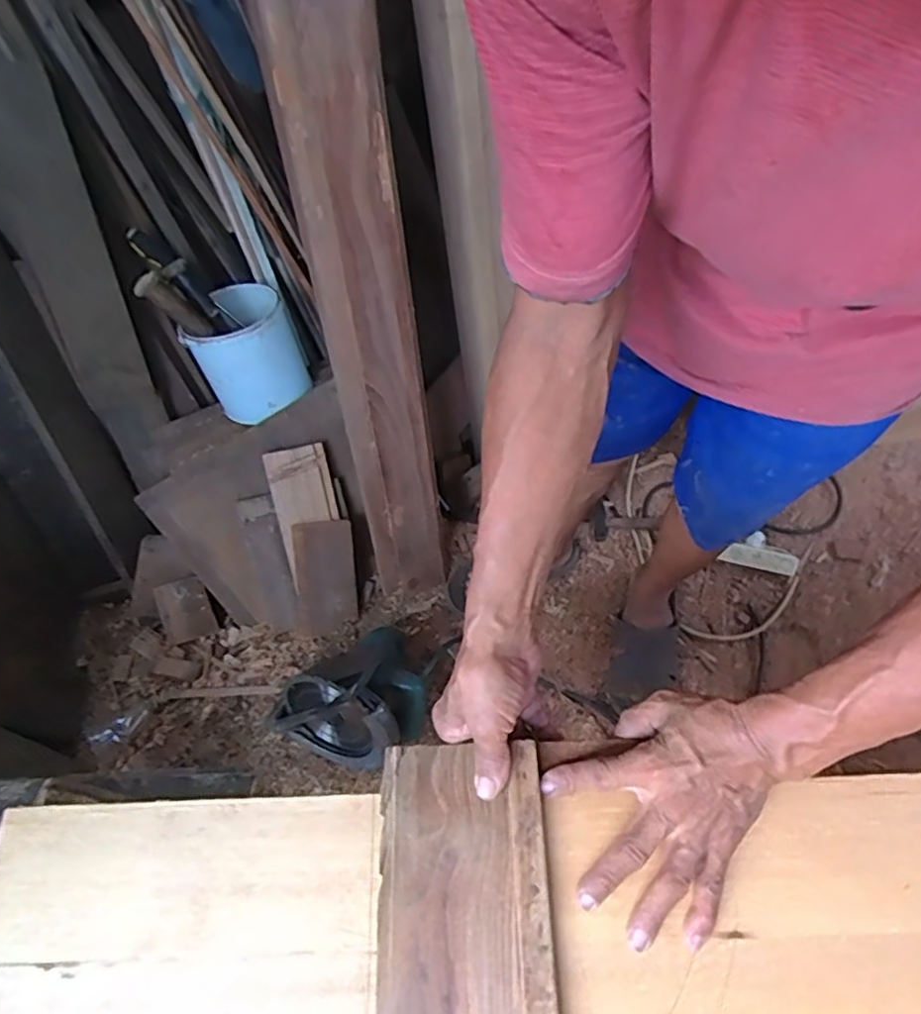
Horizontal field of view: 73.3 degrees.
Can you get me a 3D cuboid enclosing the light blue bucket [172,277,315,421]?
[{"bbox_3d":[-0.401,-0.298,1.145,0.178,0.206,0.193,0,60,0],"label":"light blue bucket"}]

